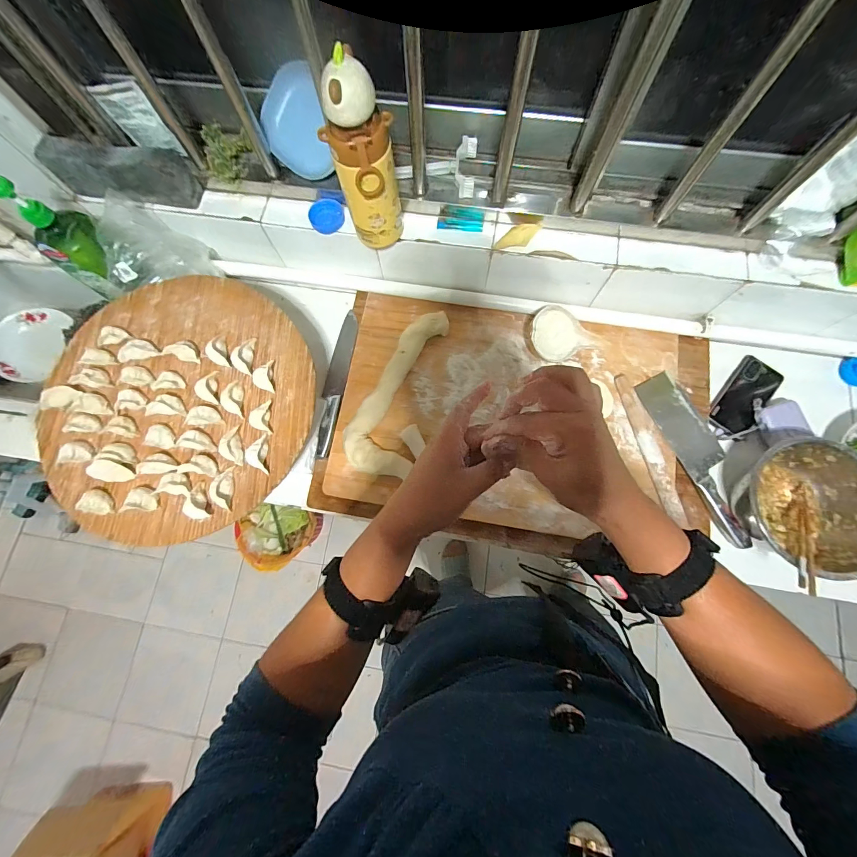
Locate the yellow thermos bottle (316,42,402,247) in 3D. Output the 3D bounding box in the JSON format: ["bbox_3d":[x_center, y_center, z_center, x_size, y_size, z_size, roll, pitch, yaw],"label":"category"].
[{"bbox_3d":[-0.084,-0.348,0.483,0.070,0.227,0.075,34,80,9],"label":"yellow thermos bottle"}]

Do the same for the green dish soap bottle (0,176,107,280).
[{"bbox_3d":[-0.580,-0.309,0.569,0.056,0.174,0.085,44,81,11],"label":"green dish soap bottle"}]

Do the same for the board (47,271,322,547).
[{"bbox_3d":[-0.392,-0.053,0.569,0.399,0.044,0.424,0,76,2],"label":"board"}]

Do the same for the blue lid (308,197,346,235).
[{"bbox_3d":[-0.169,-0.355,0.603,0.056,0.052,0.010,-43,35,24],"label":"blue lid"}]

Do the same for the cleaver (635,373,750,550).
[{"bbox_3d":[0.480,0.043,0.631,0.091,0.026,0.308,-25,77,-4],"label":"cleaver"}]

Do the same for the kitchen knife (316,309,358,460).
[{"bbox_3d":[-0.177,-0.088,0.689,0.042,0.018,0.287,9,77,4],"label":"kitchen knife"}]

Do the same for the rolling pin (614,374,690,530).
[{"bbox_3d":[0.378,0.032,0.619,0.027,0.026,0.270,-14,76,-1],"label":"rolling pin"}]

